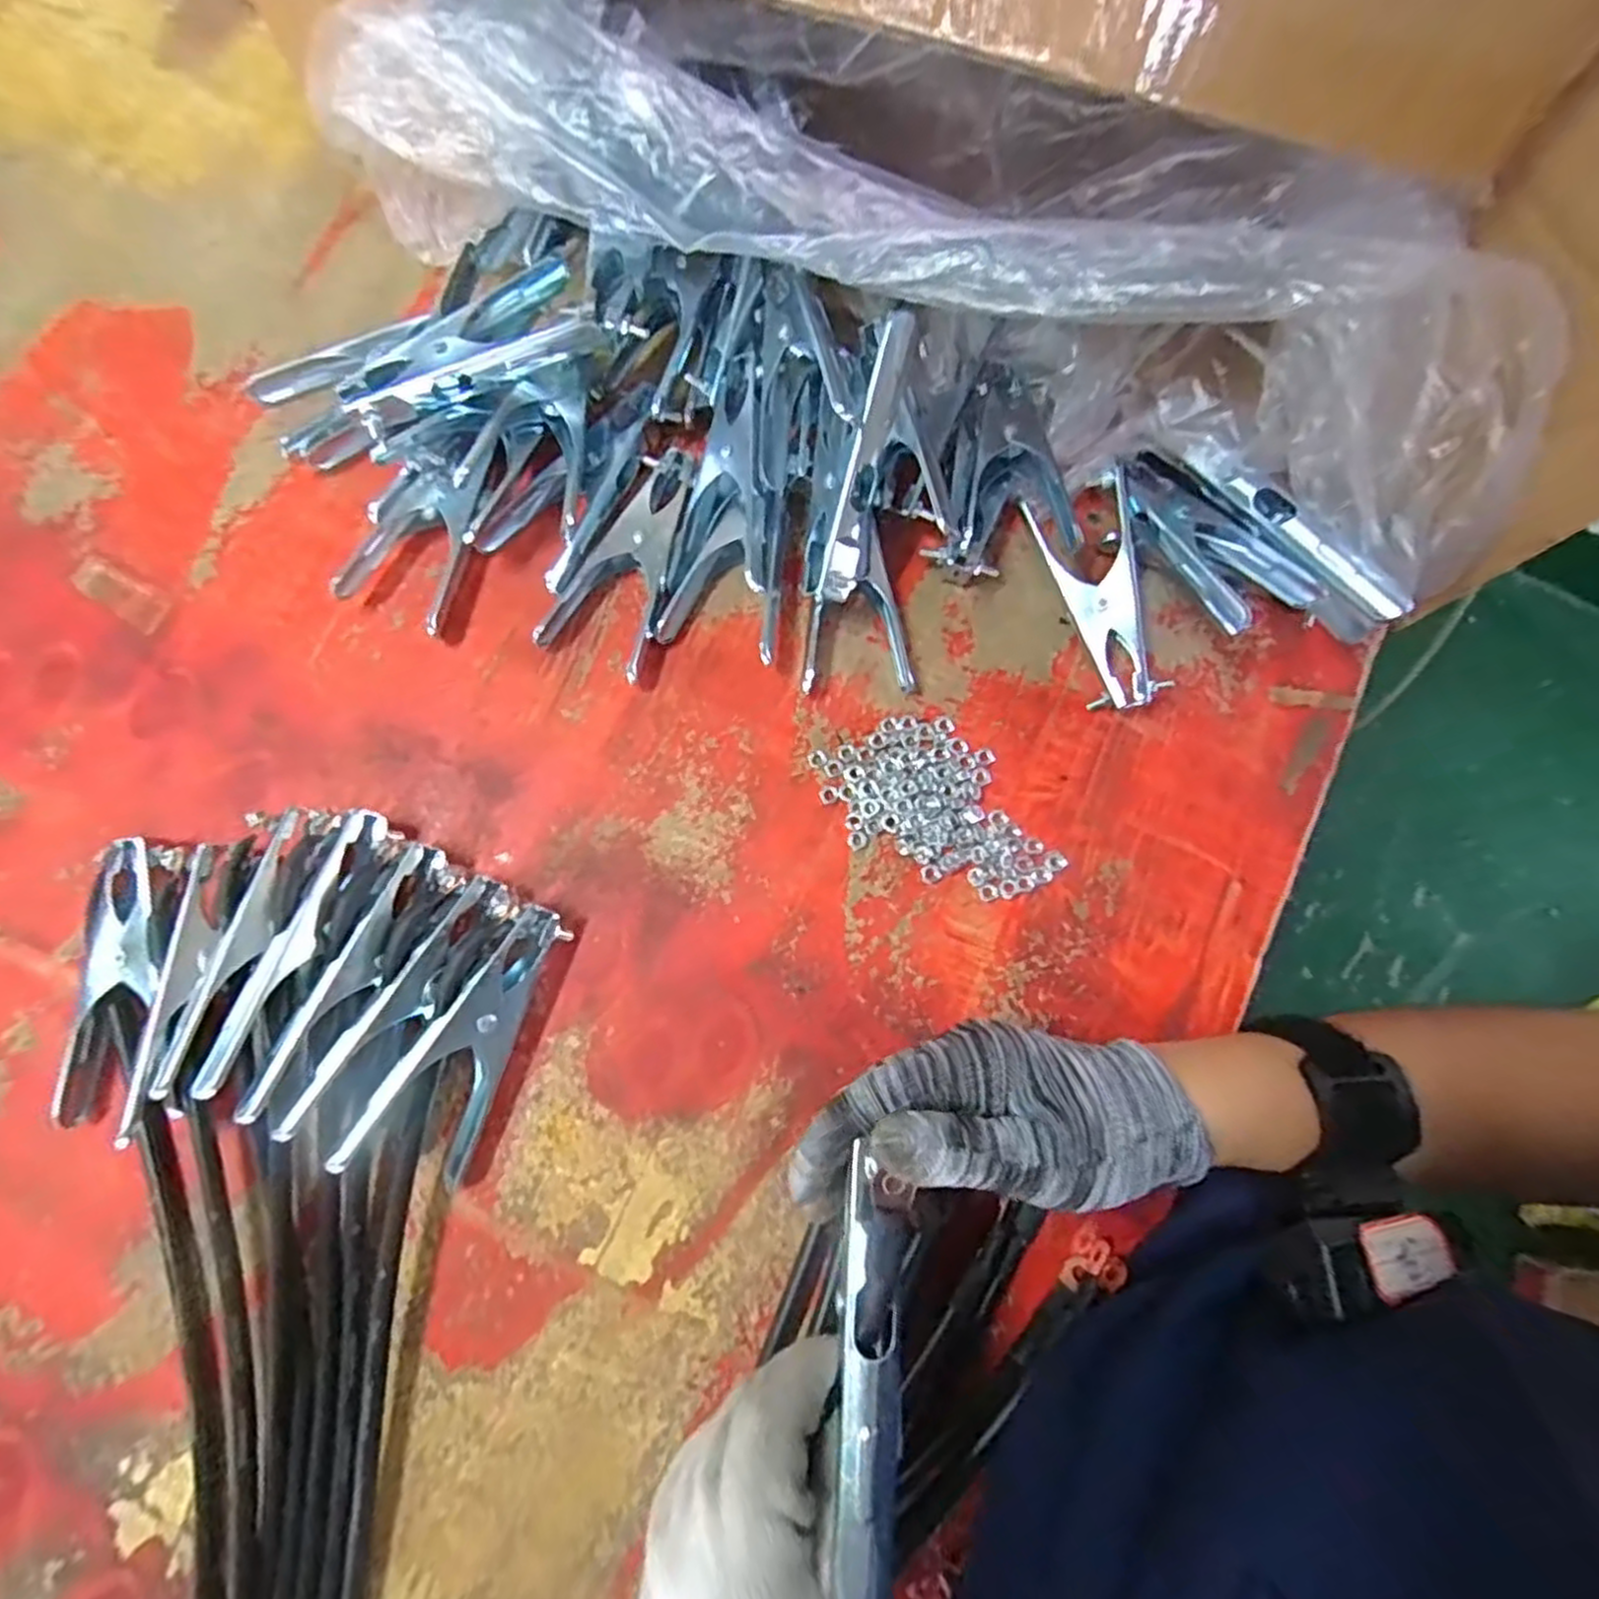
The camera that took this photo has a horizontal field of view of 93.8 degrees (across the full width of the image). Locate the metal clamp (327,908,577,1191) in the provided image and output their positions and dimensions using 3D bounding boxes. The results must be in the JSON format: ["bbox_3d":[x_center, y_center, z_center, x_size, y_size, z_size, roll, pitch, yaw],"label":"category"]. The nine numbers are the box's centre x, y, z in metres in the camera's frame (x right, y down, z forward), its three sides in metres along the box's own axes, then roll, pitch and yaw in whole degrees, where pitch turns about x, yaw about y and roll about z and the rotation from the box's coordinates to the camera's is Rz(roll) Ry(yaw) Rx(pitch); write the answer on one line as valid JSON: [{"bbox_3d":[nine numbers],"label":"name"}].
[{"bbox_3d":[-0.159,0.114,0.363,0.058,0.025,0.133,34,75,-29],"label":"metal clamp"}]

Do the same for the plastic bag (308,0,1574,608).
[{"bbox_3d":[0.069,-0.280,0.363,0.584,0.135,0.141,23,79,4],"label":"plastic bag"}]

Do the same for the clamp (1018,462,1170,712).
[{"bbox_3d":[0.171,-0.115,0.417,0.053,0.032,0.129,-16,79,-4],"label":"clamp"}]

